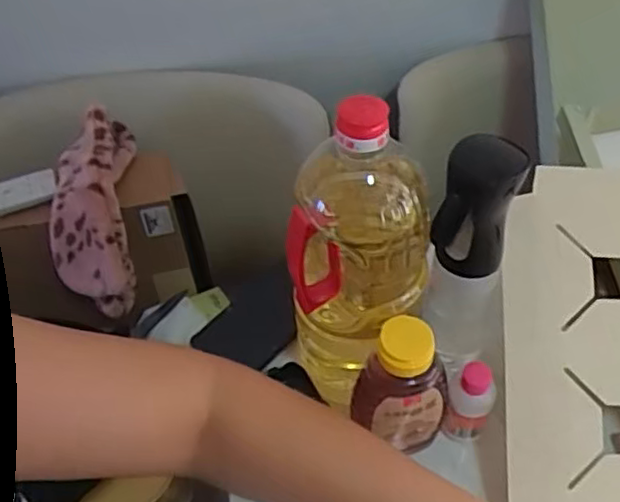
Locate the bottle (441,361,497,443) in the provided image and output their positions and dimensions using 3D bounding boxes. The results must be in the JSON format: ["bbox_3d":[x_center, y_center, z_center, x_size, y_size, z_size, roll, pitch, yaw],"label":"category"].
[{"bbox_3d":[0.132,0.126,0.547,0.037,0.082,0.031,16,53,16],"label":"bottle"}]

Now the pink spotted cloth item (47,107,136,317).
[{"bbox_3d":[-0.242,-0.045,0.737,0.083,0.081,0.226,-3,81,1],"label":"pink spotted cloth item"}]

